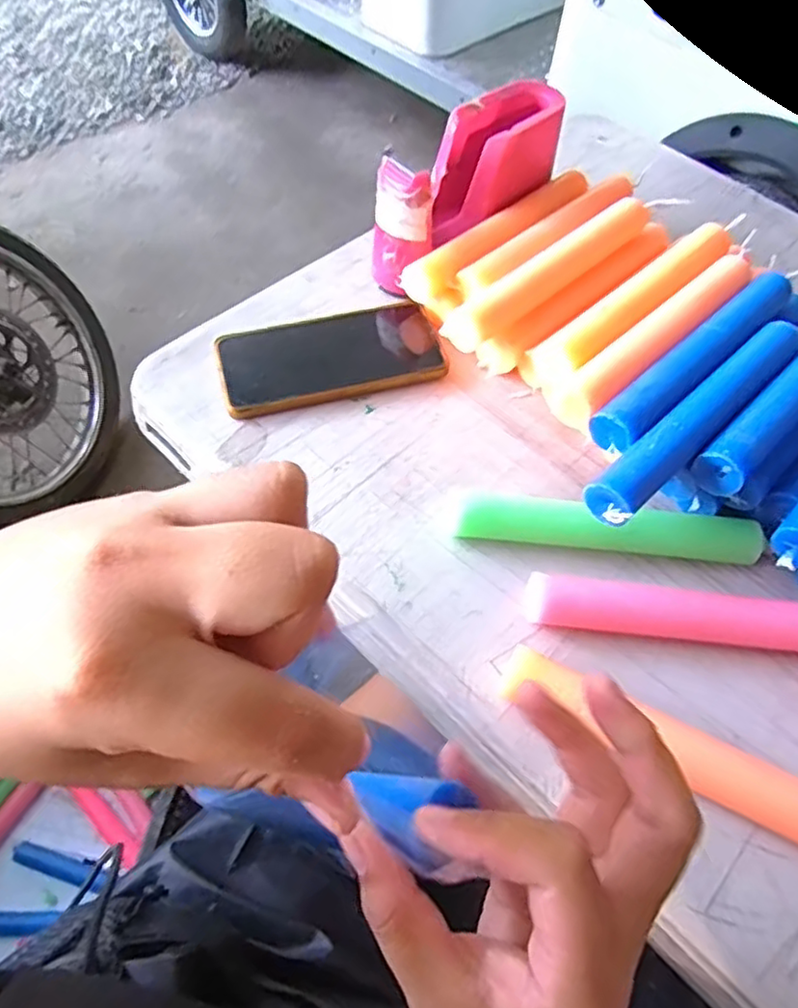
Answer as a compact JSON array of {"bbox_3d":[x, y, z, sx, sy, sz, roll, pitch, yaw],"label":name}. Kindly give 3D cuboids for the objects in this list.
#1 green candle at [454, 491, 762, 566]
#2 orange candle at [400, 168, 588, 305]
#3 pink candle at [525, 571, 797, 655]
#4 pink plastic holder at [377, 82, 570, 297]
[{"bbox_3d":[0.130,0.014,0.401,0.183,0.026,0.027,5,59,0],"label":"green candle"},{"bbox_3d":[0.081,-0.215,0.512,0.189,0.022,0.030,-38,68,-23],"label":"orange candle"},{"bbox_3d":[0.171,0.066,0.374,0.190,0.022,0.025,6,59,1],"label":"pink candle"},{"bbox_3d":[0.054,-0.259,0.506,0.059,0.089,0.201,41,77,20],"label":"pink plastic holder"}]

